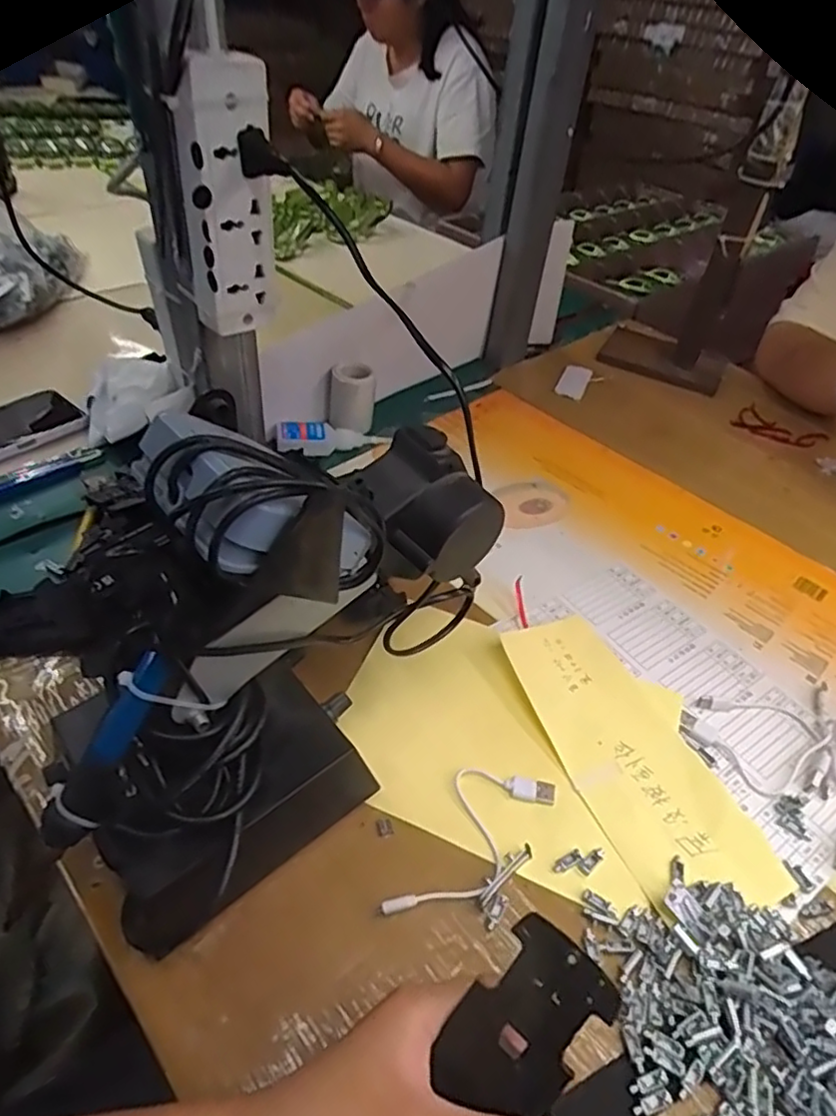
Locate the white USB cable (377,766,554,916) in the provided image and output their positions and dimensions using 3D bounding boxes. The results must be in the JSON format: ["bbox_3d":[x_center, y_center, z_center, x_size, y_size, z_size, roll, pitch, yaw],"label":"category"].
[{"bbox_3d":[0.028,0.161,0.373,0.053,0.011,0.123,33,50,25],"label":"white USB cable"}]

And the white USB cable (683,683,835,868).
[{"bbox_3d":[0.260,0.123,0.436,0.115,0.016,0.118,-24,52,-29],"label":"white USB cable"}]

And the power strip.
[{"bbox_3d":[-0.129,-0.239,0.440,0.057,0.159,0.034,-29,54,-31],"label":"power strip"}]

